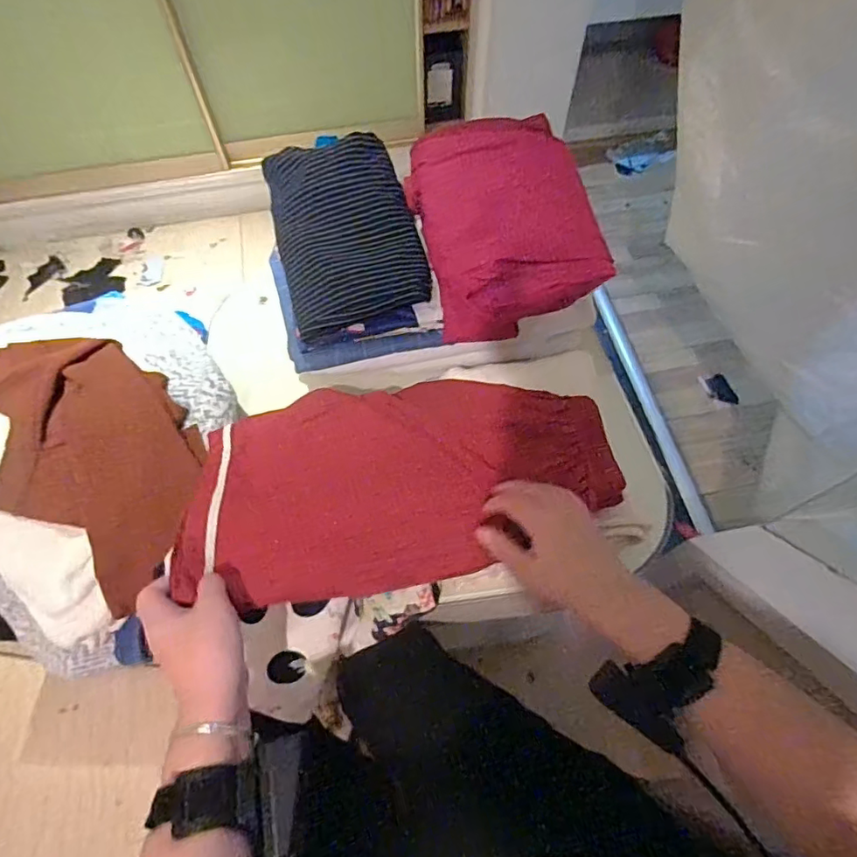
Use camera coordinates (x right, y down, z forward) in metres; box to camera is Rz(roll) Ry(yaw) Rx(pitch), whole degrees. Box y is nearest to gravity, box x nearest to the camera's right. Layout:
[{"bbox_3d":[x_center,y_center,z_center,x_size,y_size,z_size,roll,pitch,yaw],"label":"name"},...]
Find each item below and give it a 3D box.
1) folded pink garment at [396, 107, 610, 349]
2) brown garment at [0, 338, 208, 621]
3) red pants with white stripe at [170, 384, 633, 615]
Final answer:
[{"bbox_3d":[0.093,-0.244,0.616,0.204,0.053,0.261,-15,87,-6],"label":"folded pink garment"},{"bbox_3d":[-0.380,0.022,0.599,0.311,0.077,0.207,35,68,17],"label":"brown garment"},{"bbox_3d":[-0.033,0.043,0.536,0.409,0.078,0.221,-10,63,-5],"label":"red pants with white stripe"}]

